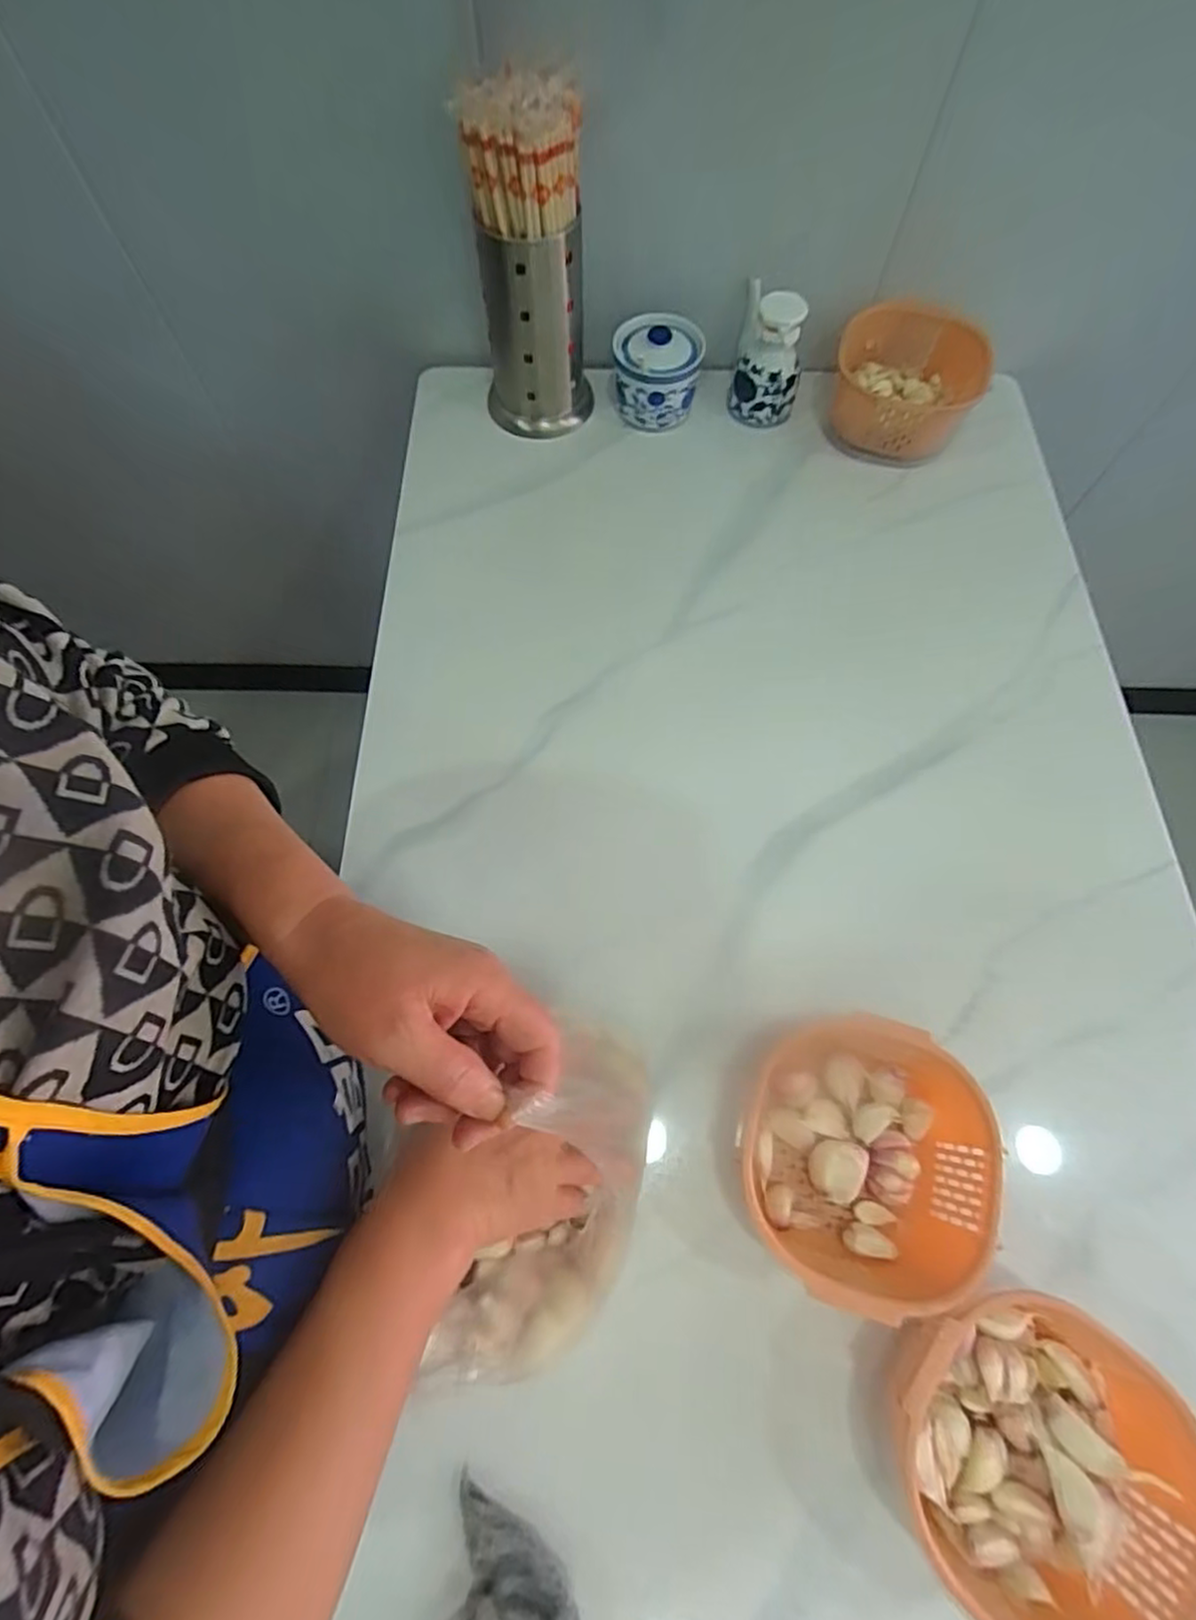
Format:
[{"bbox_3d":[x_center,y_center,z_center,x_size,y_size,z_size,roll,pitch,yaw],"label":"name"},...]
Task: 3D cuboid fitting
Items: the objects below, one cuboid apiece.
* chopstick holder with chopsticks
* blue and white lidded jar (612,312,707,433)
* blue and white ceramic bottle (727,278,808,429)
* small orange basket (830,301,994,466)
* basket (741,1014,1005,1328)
[{"bbox_3d":[-0.066,-0.520,0.657,0.113,0.267,0.099,-5,67,-2],"label":"chopstick holder with chopsticks"},{"bbox_3d":[0.066,-0.491,0.741,0.093,0.079,0.107,9,68,4],"label":"blue and white lidded jar"},{"bbox_3d":[0.187,-0.499,0.726,0.079,0.111,0.079,18,69,8],"label":"blue and white ceramic bottle"},{"bbox_3d":[0.335,-0.466,0.723,0.156,0.079,0.169,23,69,10],"label":"small orange basket"},{"bbox_3d":[0.175,0.227,0.444,0.140,0.082,0.161,9,68,4],"label":"basket"}]

